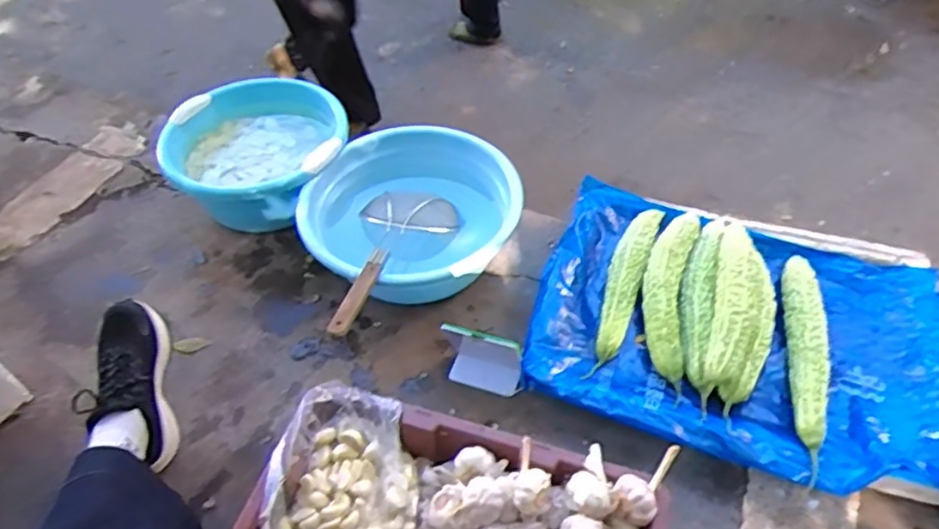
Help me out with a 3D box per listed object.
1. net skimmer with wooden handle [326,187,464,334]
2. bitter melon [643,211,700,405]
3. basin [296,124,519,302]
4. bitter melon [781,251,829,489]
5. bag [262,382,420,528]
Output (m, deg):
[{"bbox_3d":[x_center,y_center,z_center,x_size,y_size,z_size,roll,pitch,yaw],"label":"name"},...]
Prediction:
[{"bbox_3d":[-0.154,-0.005,1.051,0.174,0.080,0.378,14,38,14],"label":"net skimmer with wooden handle"},{"bbox_3d":[0.329,0.047,1.060,0.079,0.064,0.349,11,51,12],"label":"bitter melon"},{"bbox_3d":[-0.105,-0.088,1.156,0.370,0.147,0.370,-1,50,1],"label":"basin"},{"bbox_3d":[0.514,0.142,0.969,0.053,0.049,0.394,10,51,11],"label":"bitter melon"},{"bbox_3d":[-0.154,0.277,0.768,0.164,0.098,0.256,1,50,3],"label":"bag"}]

